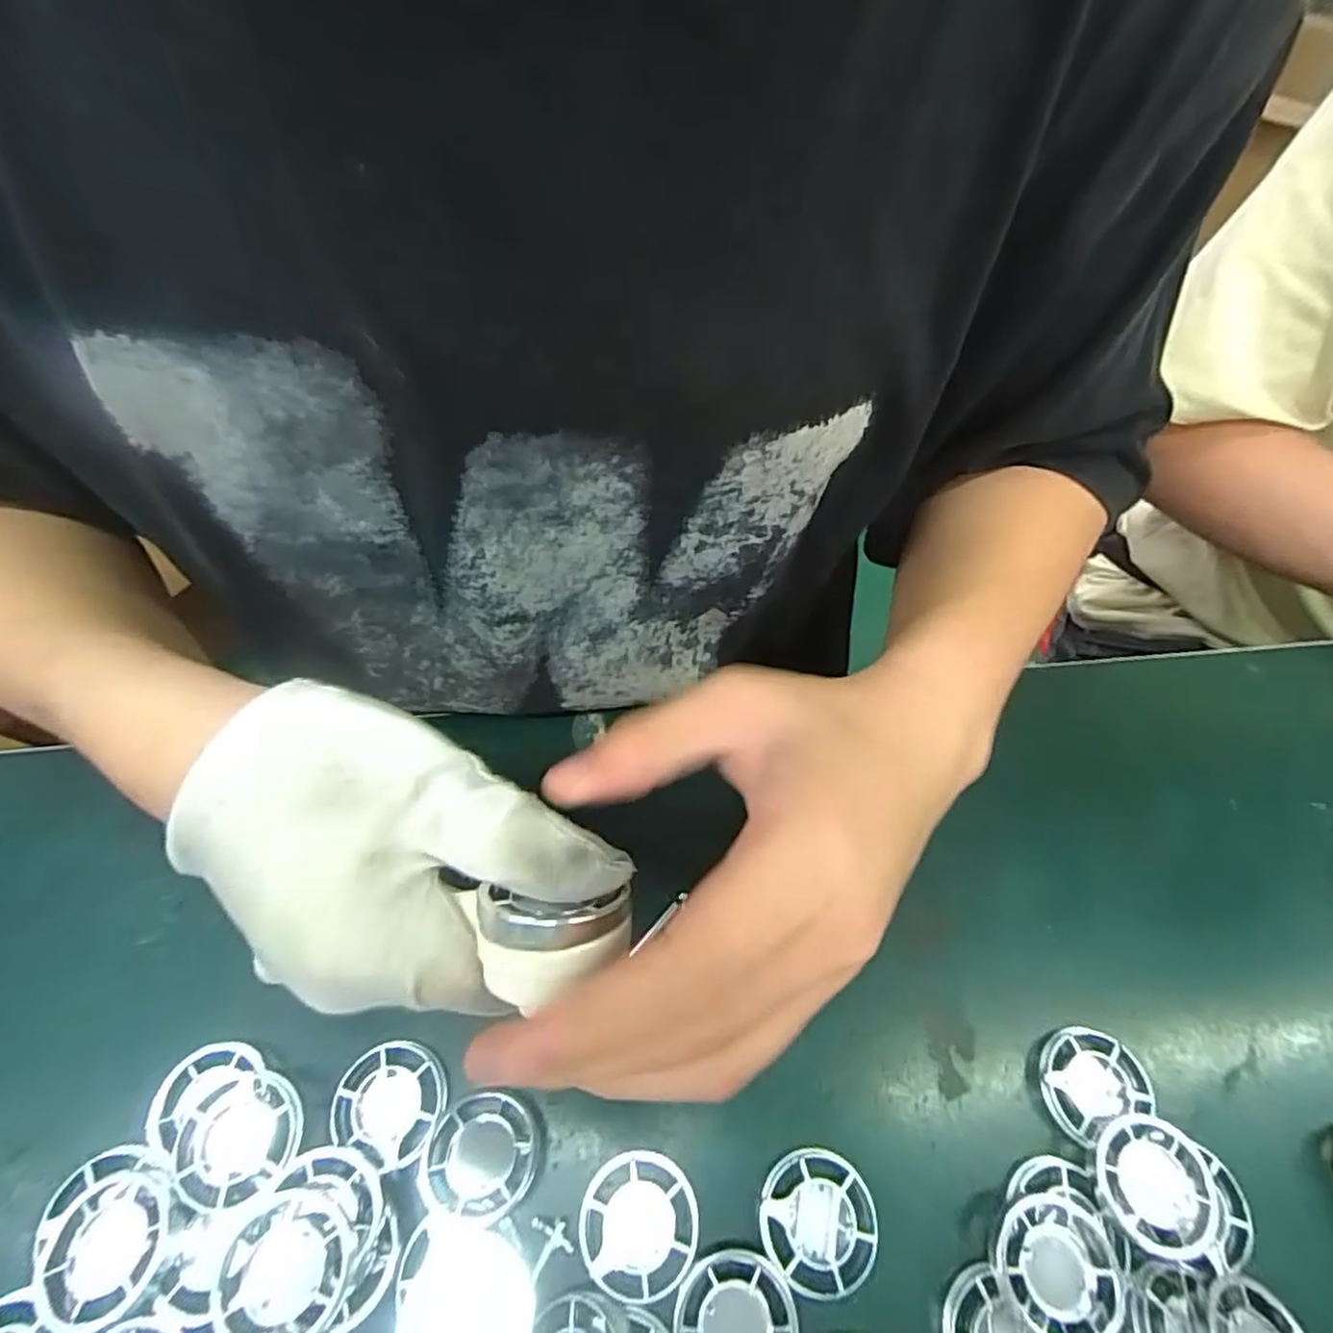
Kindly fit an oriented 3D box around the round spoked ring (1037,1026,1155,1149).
[{"bbox_3d":[0.159,0.155,0.253,0.039,0.010,0.032,-16,61,-10],"label":"round spoked ring"}]

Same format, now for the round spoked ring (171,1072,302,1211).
[{"bbox_3d":[-0.144,0.159,0.228,0.038,0.007,0.038,1,59,-1],"label":"round spoked ring"}]

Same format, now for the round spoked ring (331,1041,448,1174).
[{"bbox_3d":[-0.098,0.154,0.238,0.040,0.006,0.037,1,59,-1],"label":"round spoked ring"}]

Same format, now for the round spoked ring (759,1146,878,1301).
[{"bbox_3d":[0.052,0.185,0.226,0.038,0.004,0.039,1,59,-1],"label":"round spoked ring"}]

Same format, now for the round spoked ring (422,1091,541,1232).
[{"bbox_3d":[-0.064,0.168,0.231,0.038,0.007,0.037,1,59,-1],"label":"round spoked ring"}]

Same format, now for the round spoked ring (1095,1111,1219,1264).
[{"bbox_3d":[0.167,0.177,0.230,0.040,0.007,0.038,1,59,-1],"label":"round spoked ring"}]

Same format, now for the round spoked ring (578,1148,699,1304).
[{"bbox_3d":[-0.009,0.185,0.225,0.038,0.004,0.038,1,59,-1],"label":"round spoked ring"}]

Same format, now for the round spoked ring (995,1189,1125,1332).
[{"bbox_3d":[0.126,0.195,0.219,0.037,0.012,0.039,1,59,-1],"label":"round spoked ring"}]

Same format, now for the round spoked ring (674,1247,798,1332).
[{"bbox_3d":[0.022,0.208,0.212,0.037,0.004,0.038,1,59,-1],"label":"round spoked ring"}]

